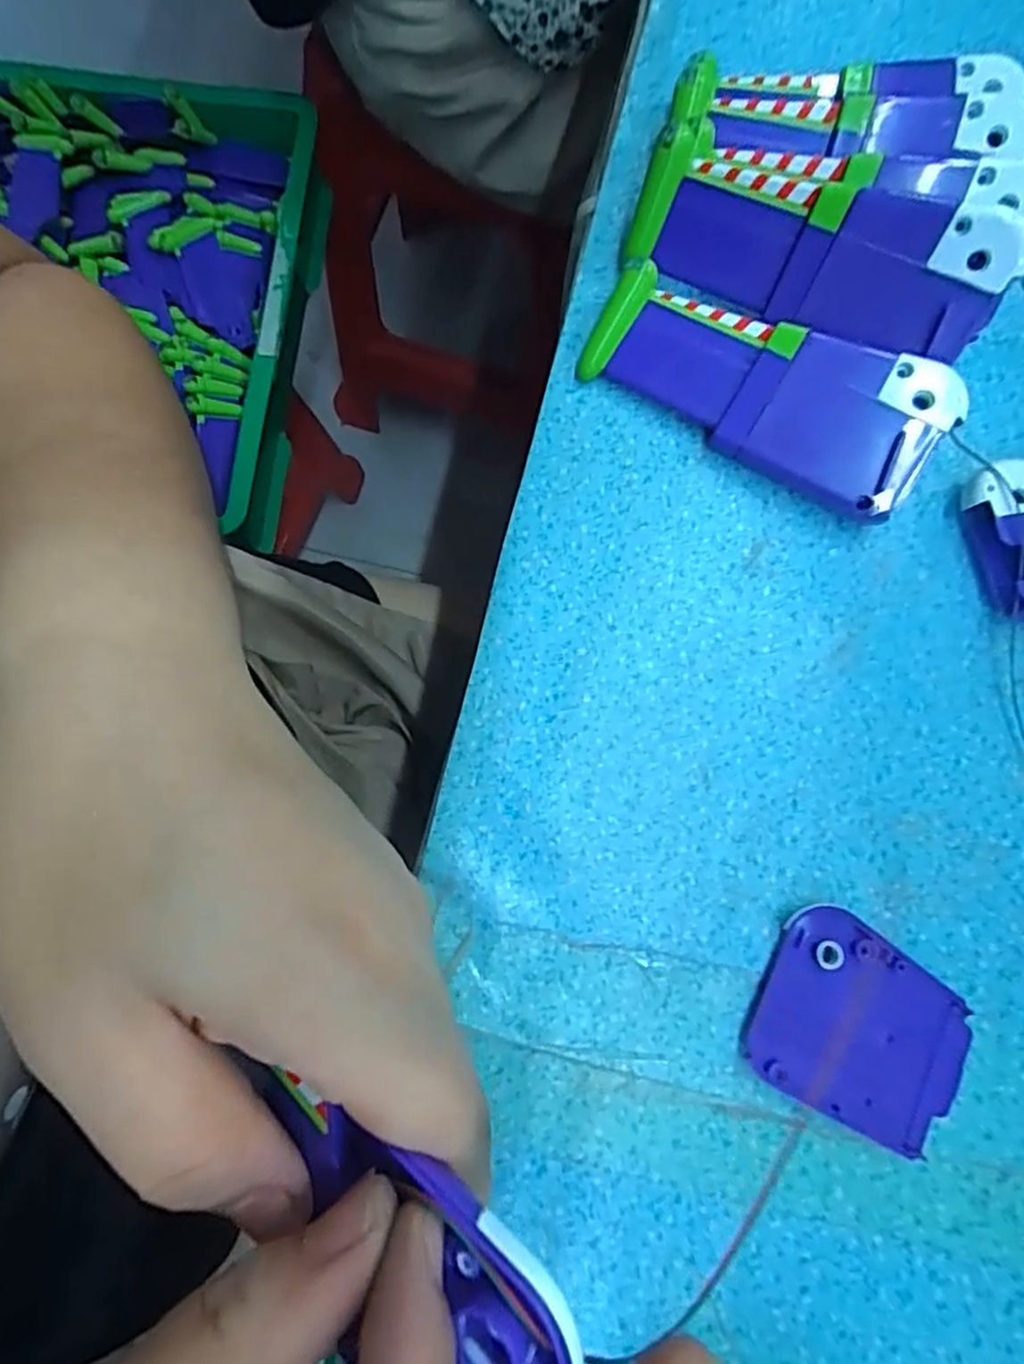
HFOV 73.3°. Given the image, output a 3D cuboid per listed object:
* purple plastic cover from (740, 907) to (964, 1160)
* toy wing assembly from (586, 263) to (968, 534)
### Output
[{"bbox_3d":[0.102,0.101,0.201,0.061,0.010,0.052,31,81,6],"label":"purple plastic cover"},{"bbox_3d":[0.083,-0.099,0.231,0.117,0.012,0.049,29,98,11],"label":"toy wing assembly"}]

